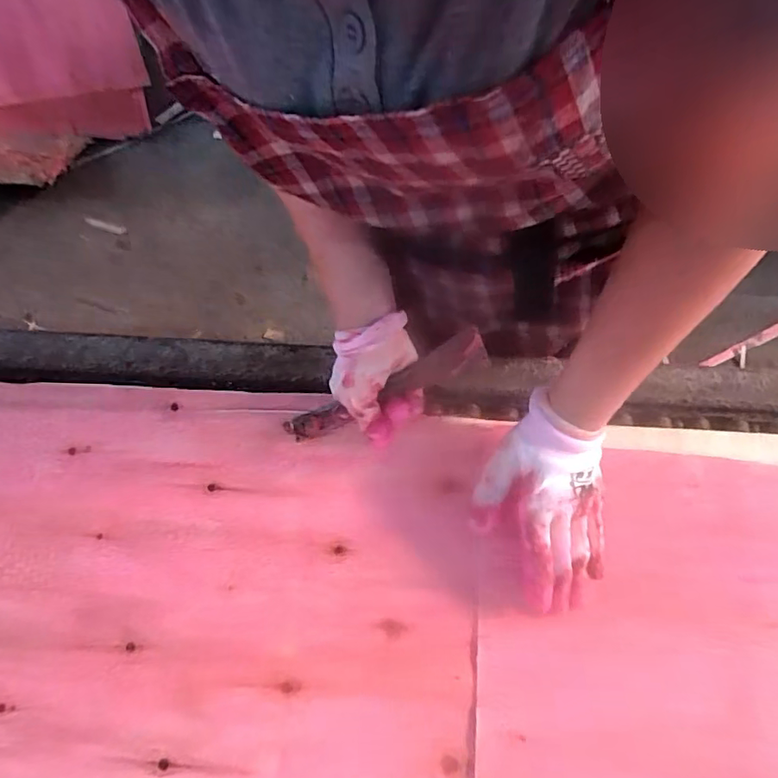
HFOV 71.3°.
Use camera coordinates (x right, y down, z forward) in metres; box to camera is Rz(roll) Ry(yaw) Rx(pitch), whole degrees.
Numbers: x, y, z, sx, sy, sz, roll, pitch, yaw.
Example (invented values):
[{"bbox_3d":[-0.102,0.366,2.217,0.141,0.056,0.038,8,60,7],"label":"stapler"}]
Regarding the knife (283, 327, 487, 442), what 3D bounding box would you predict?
[{"bbox_3d":[-0.004,0.001,0.521,0.204,0.023,0.033,-24,67,5],"label":"knife"}]

